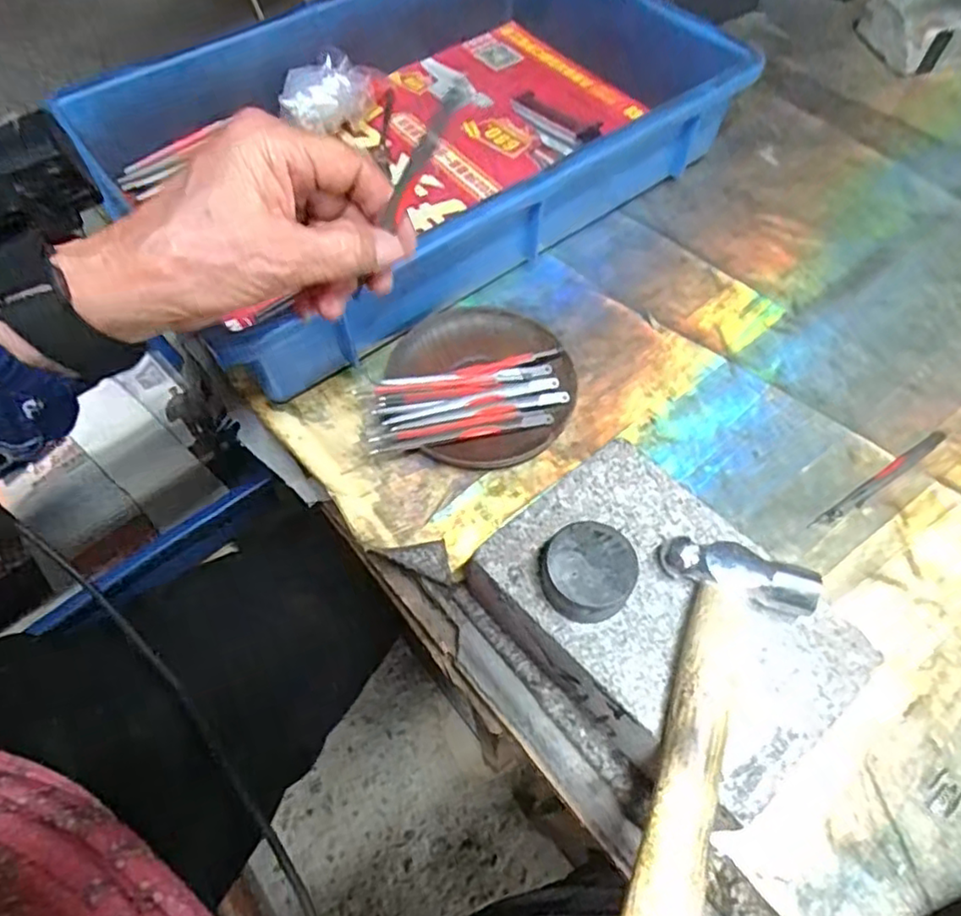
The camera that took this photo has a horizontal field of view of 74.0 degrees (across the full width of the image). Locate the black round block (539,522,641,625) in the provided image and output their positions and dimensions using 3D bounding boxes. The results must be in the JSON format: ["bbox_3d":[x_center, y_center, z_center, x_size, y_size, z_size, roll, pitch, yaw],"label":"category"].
[{"bbox_3d":[0.045,0.048,0.268,0.036,0.022,0.036,0,61,0],"label":"black round block"}]

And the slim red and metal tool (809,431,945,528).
[{"bbox_3d":[0.228,0.012,0.362,0.109,0.005,0.008,-31,64,-15],"label":"slim red and metal tool"}]

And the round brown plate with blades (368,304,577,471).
[{"bbox_3d":[-0.002,-0.048,0.390,0.114,0.018,0.111,4,60,4],"label":"round brown plate with blades"}]

